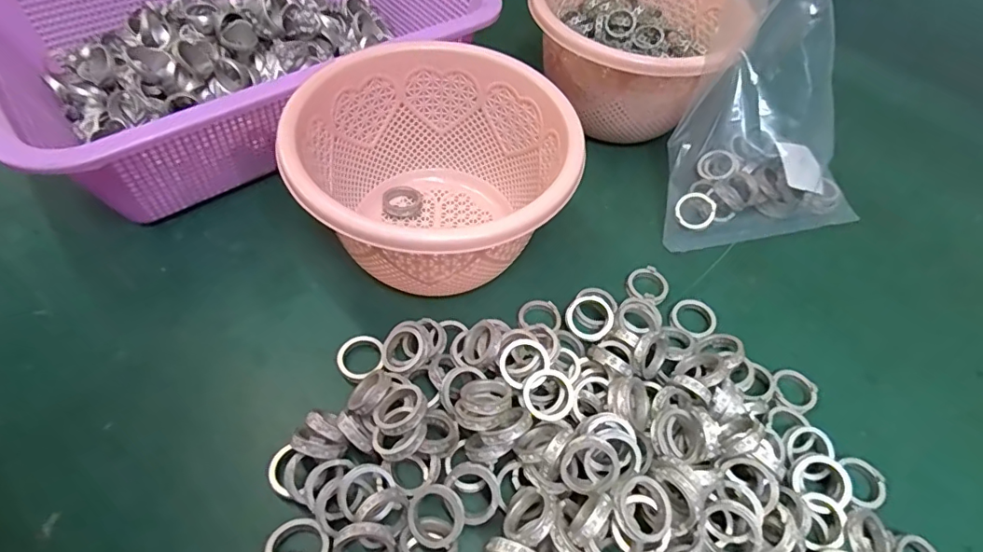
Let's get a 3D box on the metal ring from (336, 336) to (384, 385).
[{"bbox_3d":[-0.070,0.043,0.278,0.025,0.008,0.024,2,55,-2],"label":"metal ring"}]

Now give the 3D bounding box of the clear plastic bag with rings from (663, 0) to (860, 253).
[{"bbox_3d":[0.178,-0.098,0.326,0.136,0.123,0.087,-10,56,-10],"label":"clear plastic bag with rings"}]

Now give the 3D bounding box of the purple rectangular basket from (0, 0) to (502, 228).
[{"bbox_3d":[-0.168,-0.166,0.372,0.300,0.087,0.232,-32,63,-23],"label":"purple rectangular basket"}]

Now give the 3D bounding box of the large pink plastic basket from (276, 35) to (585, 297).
[{"bbox_3d":[-0.029,-0.051,0.299,0.137,0.086,0.145,2,55,-2],"label":"large pink plastic basket"}]

